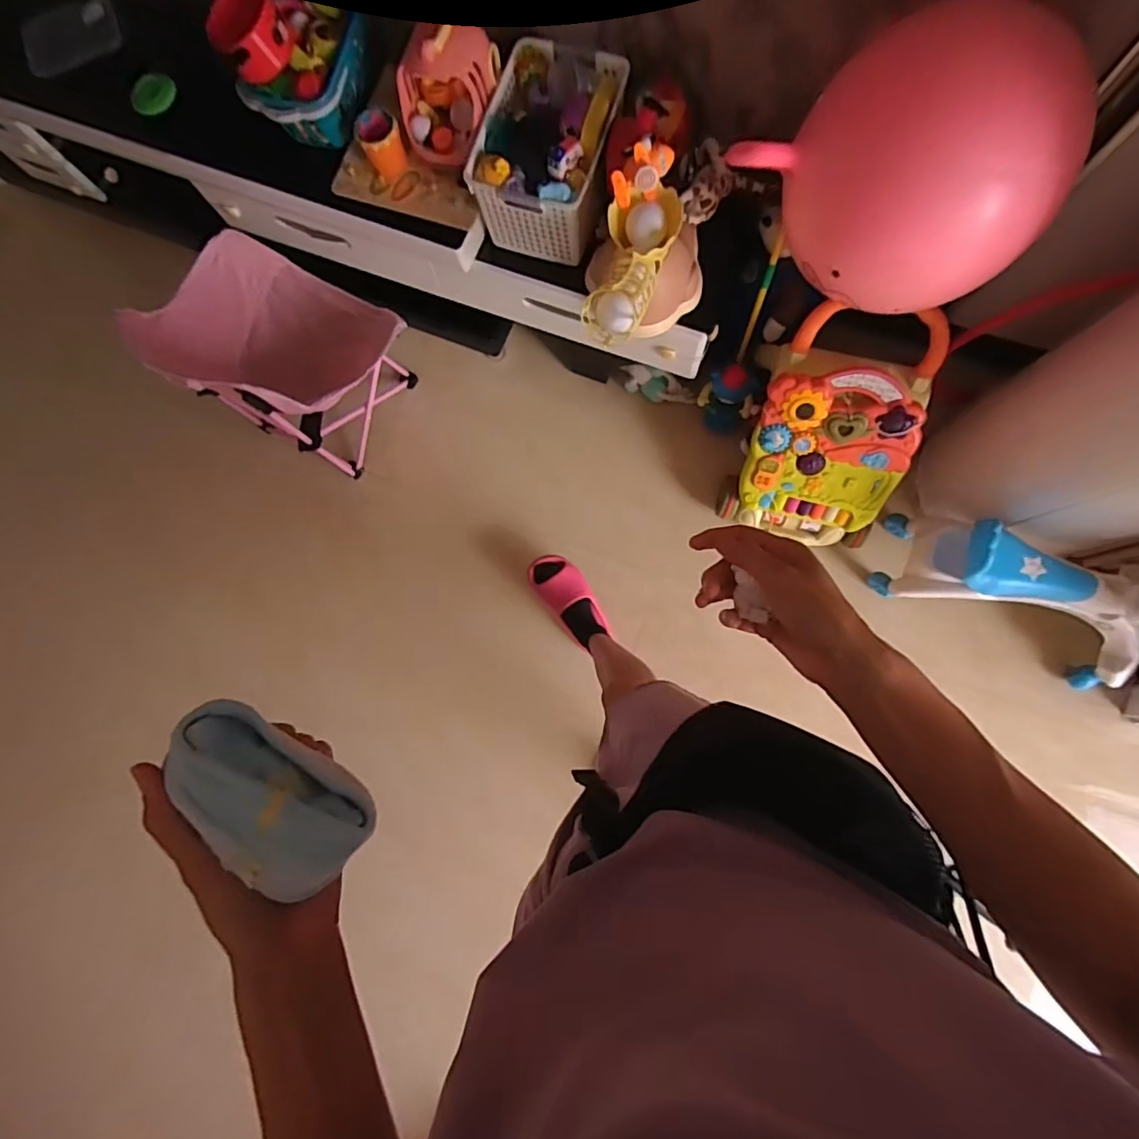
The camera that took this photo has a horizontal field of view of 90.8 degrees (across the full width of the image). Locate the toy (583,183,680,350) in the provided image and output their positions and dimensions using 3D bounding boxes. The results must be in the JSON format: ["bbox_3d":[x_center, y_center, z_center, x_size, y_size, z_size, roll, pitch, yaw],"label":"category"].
[{"bbox_3d":[0.091,-0.495,0.894,0.114,0.117,0.286,21,83,7],"label":"toy"}]

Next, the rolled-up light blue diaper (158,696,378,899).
[{"bbox_3d":[-0.150,0.112,0.276,0.059,0.039,0.100,-43,81,-3],"label":"rolled-up light blue diaper"}]

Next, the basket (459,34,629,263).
[{"bbox_3d":[-0.028,-0.771,1.038,0.218,0.188,0.306,21,83,7],"label":"basket"}]

